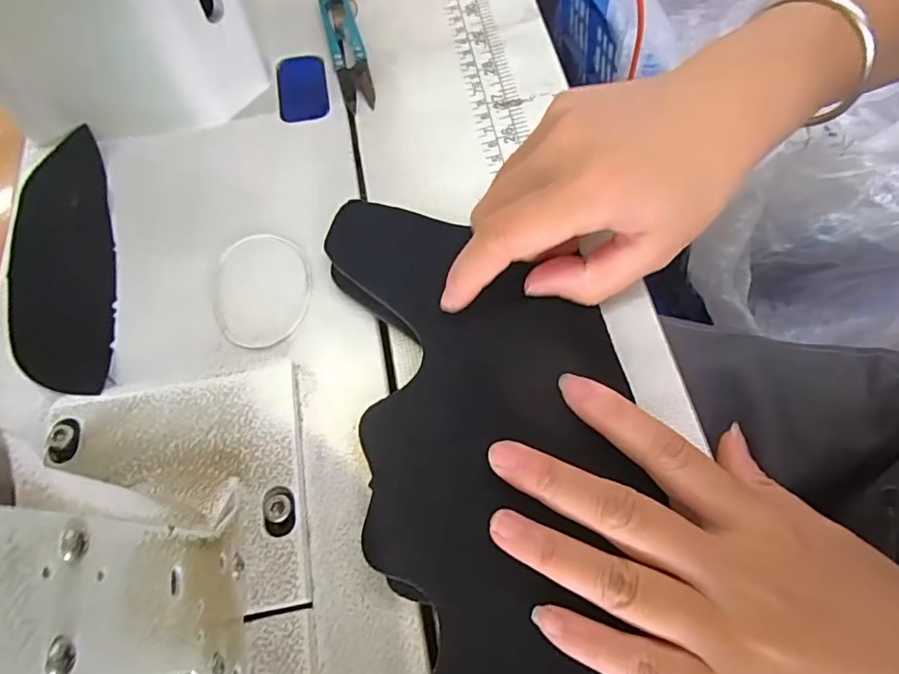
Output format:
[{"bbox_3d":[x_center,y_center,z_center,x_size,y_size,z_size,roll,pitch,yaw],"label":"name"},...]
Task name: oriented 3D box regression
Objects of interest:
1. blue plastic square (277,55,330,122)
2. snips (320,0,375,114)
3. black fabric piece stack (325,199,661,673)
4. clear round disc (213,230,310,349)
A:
[{"bbox_3d":[-0.086,-0.145,0.316,0.028,0.004,0.053,-14,65,4],"label":"blue plastic square"},{"bbox_3d":[-0.062,-0.175,0.321,0.019,0.007,0.102,-18,65,2],"label":"snips"},{"bbox_3d":[0.015,0.054,0.205,0.113,0.017,0.252,-7,64,0],"label":"black fabric piece stack"},{"bbox_3d":[-0.089,-0.023,0.255,0.044,0.004,0.058,-13,65,4],"label":"clear round disc"}]

